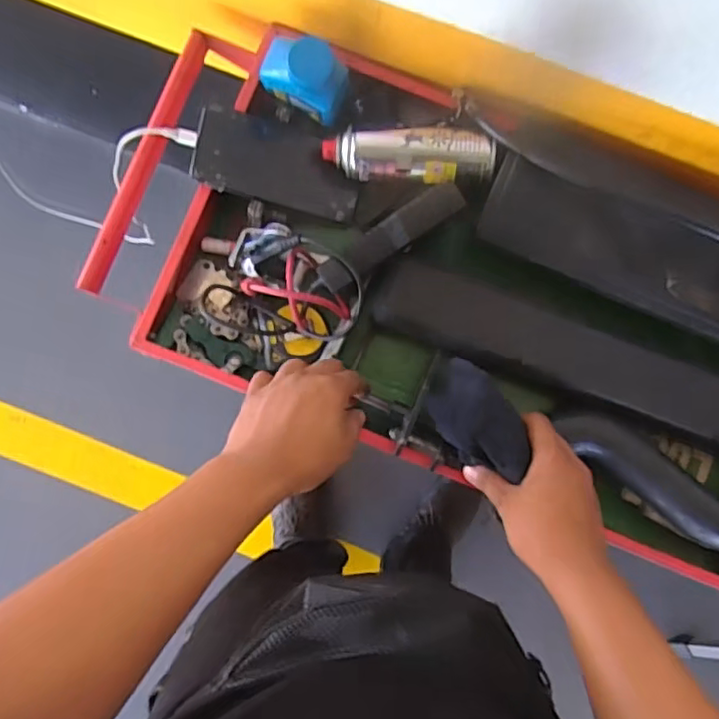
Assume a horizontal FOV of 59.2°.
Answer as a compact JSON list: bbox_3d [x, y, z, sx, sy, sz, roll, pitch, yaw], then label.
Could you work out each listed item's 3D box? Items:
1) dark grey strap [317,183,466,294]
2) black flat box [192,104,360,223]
[{"bbox_3d":[0.028,-0.111,0.574,0.142,0.024,0.030,-32,91,17],"label":"dark grey strap"},{"bbox_3d":[-0.078,-0.190,0.625,0.163,0.013,0.079,16,87,-24],"label":"black flat box"}]

